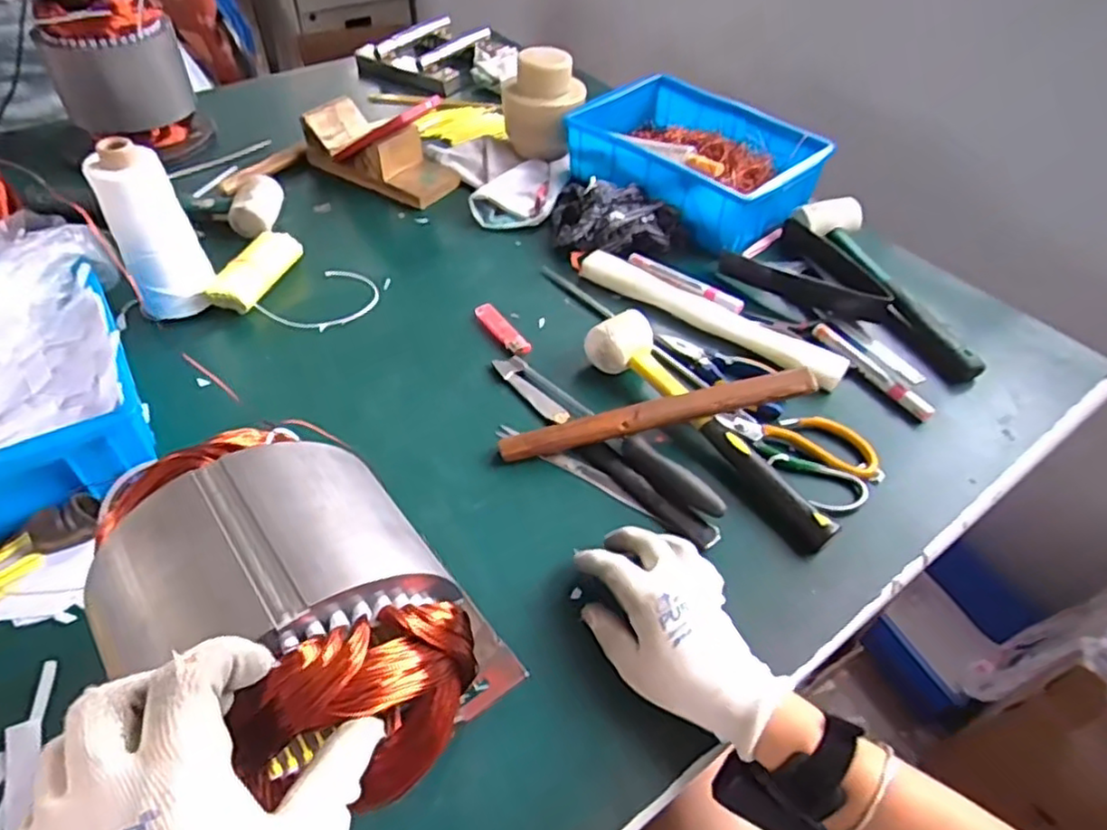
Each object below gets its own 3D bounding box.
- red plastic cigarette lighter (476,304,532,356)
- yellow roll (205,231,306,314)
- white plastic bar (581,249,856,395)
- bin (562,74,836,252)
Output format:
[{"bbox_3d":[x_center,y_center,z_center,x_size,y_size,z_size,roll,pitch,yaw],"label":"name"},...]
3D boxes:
[{"bbox_3d":[-0.053,-0.089,0.689,0.025,0.007,0.084,-26,56,-24],"label":"red plastic cigarette lighter"},{"bbox_3d":[-0.318,-0.151,0.715,0.051,0.034,0.119,15,50,9],"label":"yellow roll"},{"bbox_3d":[0.162,-0.109,0.714,0.299,0.022,0.030,31,54,21],"label":"white plastic bar"},{"bbox_3d":[0.175,-0.332,0.864,0.216,0.080,0.293,-35,60,-29],"label":"bin"}]

